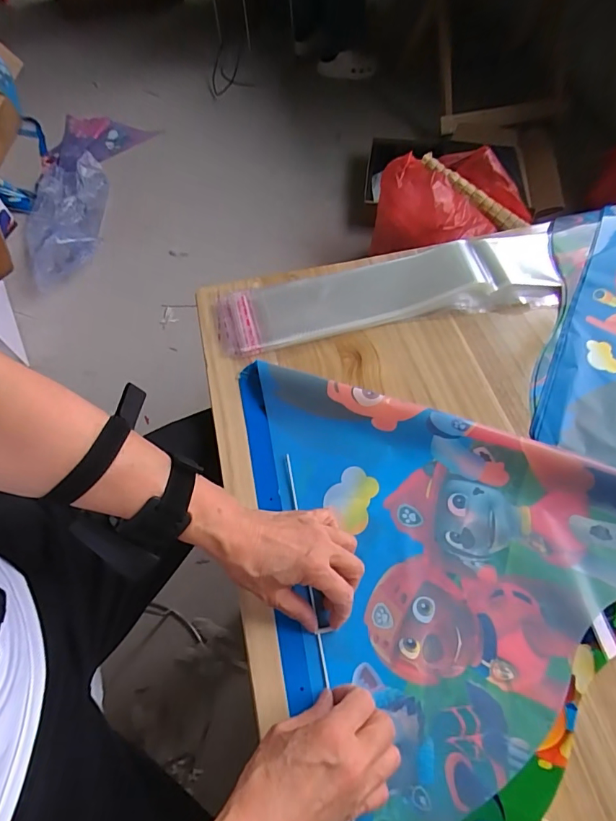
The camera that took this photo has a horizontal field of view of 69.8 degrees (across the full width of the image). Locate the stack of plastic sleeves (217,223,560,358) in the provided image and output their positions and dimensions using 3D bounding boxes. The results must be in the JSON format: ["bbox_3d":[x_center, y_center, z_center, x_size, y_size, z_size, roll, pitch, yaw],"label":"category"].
[{"bbox_3d":[0.104,-0.162,0.581,0.442,0.035,0.123,-9,61,-1],"label":"stack of plastic sleeves"}]

